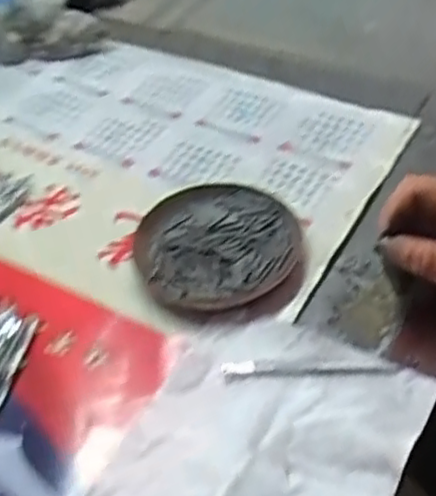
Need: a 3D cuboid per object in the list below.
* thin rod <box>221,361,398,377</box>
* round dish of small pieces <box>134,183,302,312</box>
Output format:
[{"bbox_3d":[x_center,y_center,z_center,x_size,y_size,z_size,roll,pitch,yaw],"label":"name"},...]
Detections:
[{"bbox_3d":[0.053,0.071,0.414,0.100,0.007,0.009,-1,48,5],"label":"thin rod"},{"bbox_3d":[-0.001,-0.004,0.498,0.109,0.027,0.120,-8,48,-1],"label":"round dish of small pieces"}]

